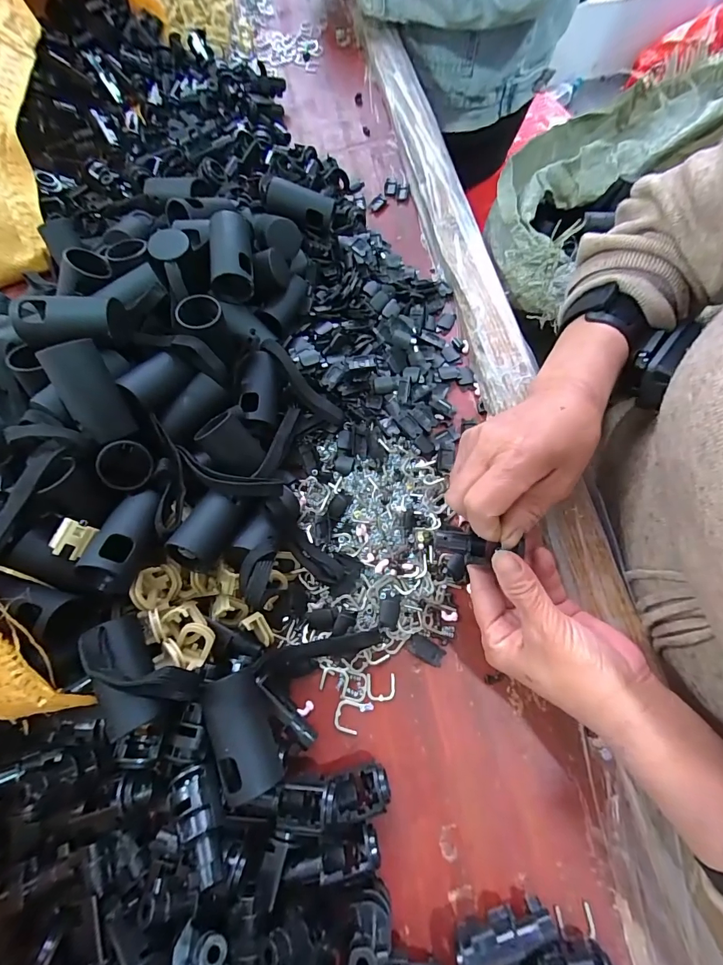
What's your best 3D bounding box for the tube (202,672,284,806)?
[{"bbox_3d":[-0.066,0.139,0.230,0.027,0.027,0.059,-21,71,-6],"label":"tube"}]

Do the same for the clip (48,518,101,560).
[{"bbox_3d":[-0.175,0.034,0.247,0.020,0.007,0.022,27,70,-21],"label":"clip"}]

